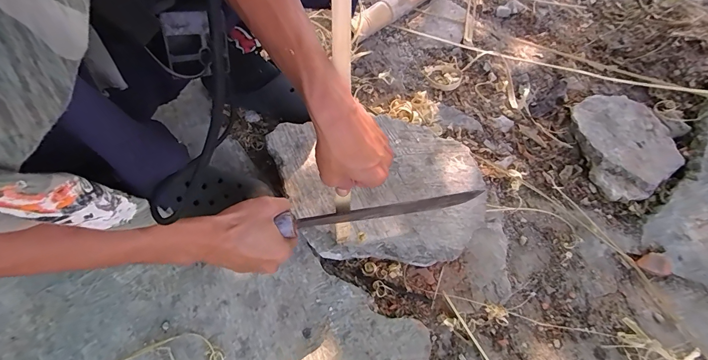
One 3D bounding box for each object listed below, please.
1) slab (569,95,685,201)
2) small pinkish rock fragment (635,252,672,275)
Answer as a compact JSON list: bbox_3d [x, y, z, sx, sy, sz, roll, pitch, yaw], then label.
[{"bbox_3d":[0.515,-0.069,0.642,0.189,0.037,0.213,-5,61,-5],"label":"slab"},{"bbox_3d":[0.490,0.137,0.557,0.057,0.014,0.031,7,61,2],"label":"small pinkish rock fragment"}]

